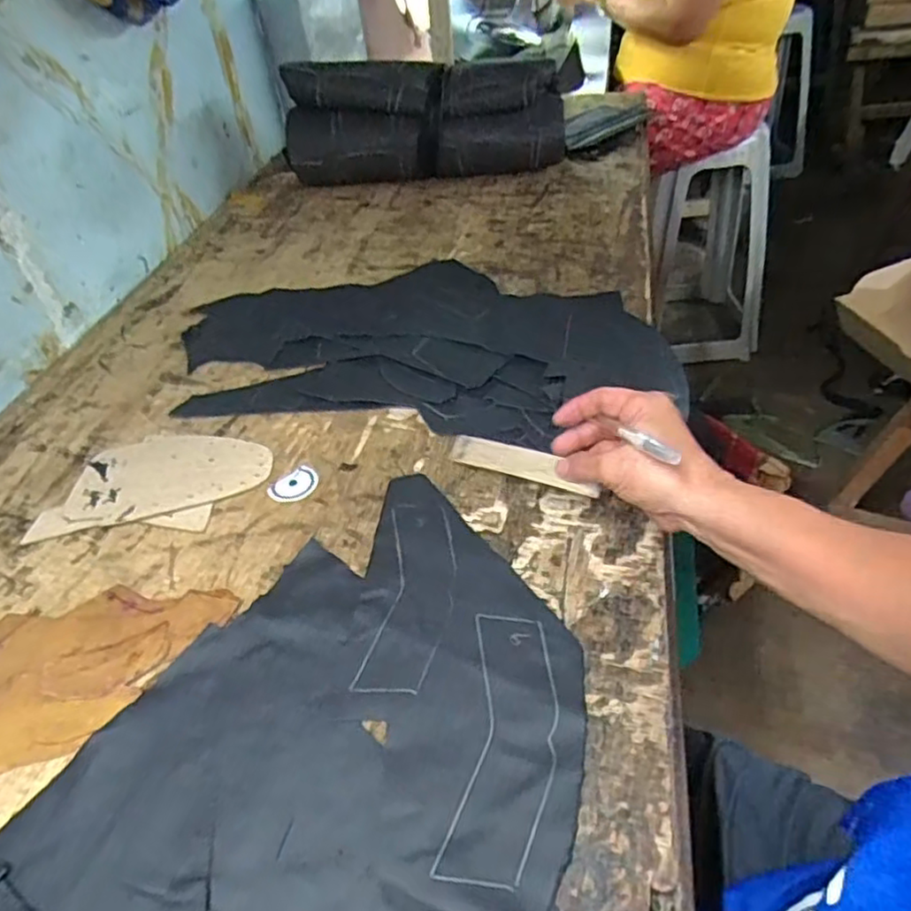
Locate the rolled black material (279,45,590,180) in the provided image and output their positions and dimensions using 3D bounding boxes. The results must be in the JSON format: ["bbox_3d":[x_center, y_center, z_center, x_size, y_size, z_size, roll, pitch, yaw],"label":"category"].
[{"bbox_3d":[-0.039,-0.487,0.958,0.399,0.157,0.115,-2,42,7],"label":"rolled black material"}]

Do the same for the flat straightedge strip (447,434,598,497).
[{"bbox_3d":[0.047,0.005,0.491,0.129,0.007,0.023,14,76,41],"label":"flat straightedge strip"}]

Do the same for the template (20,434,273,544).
[{"bbox_3d":[-0.244,0.019,0.550,0.175,0.006,0.109,-5,43,4],"label":"template"}]

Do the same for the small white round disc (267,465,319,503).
[{"bbox_3d":[-0.128,0.024,0.532,0.039,0.004,0.032,-35,48,-27],"label":"small white round disc"}]

